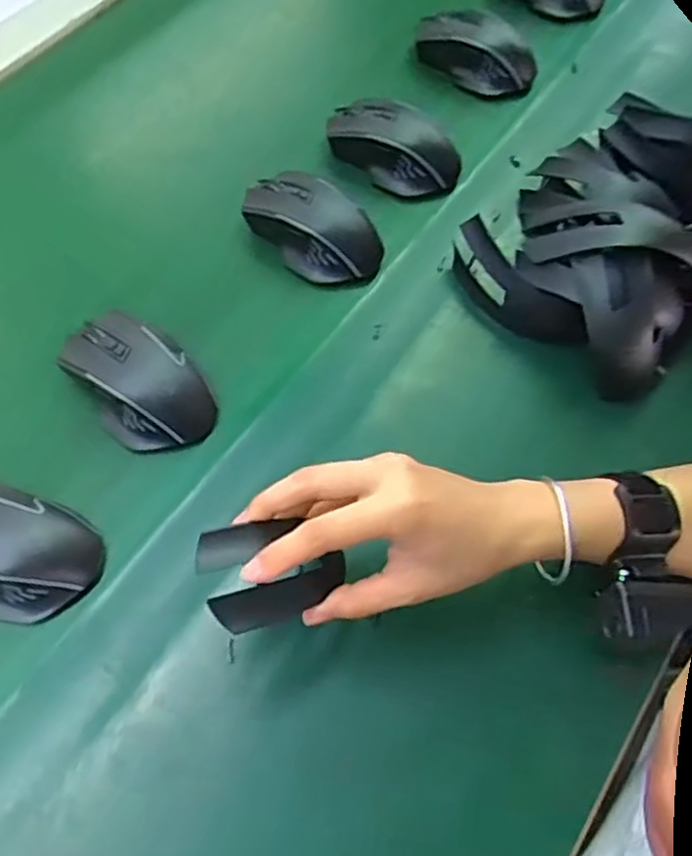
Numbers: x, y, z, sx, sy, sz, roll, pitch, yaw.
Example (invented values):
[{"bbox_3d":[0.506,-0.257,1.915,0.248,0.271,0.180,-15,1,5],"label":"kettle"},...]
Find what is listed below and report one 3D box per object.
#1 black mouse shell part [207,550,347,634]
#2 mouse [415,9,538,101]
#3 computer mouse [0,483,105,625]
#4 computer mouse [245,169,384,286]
[{"bbox_3d":[-0.030,0.083,0.361,0.072,0.012,0.020,-15,63,-35],"label":"black mouse shell part"},{"bbox_3d":[0.119,-0.351,0.677,0.119,0.045,0.051,26,66,11],"label":"mouse"},{"bbox_3d":[-0.211,0.070,0.439,0.114,0.035,0.075,16,64,6],"label":"computer mouse"},{"bbox_3d":[-0.028,-0.159,0.576,0.116,0.046,0.067,40,69,16],"label":"computer mouse"}]

